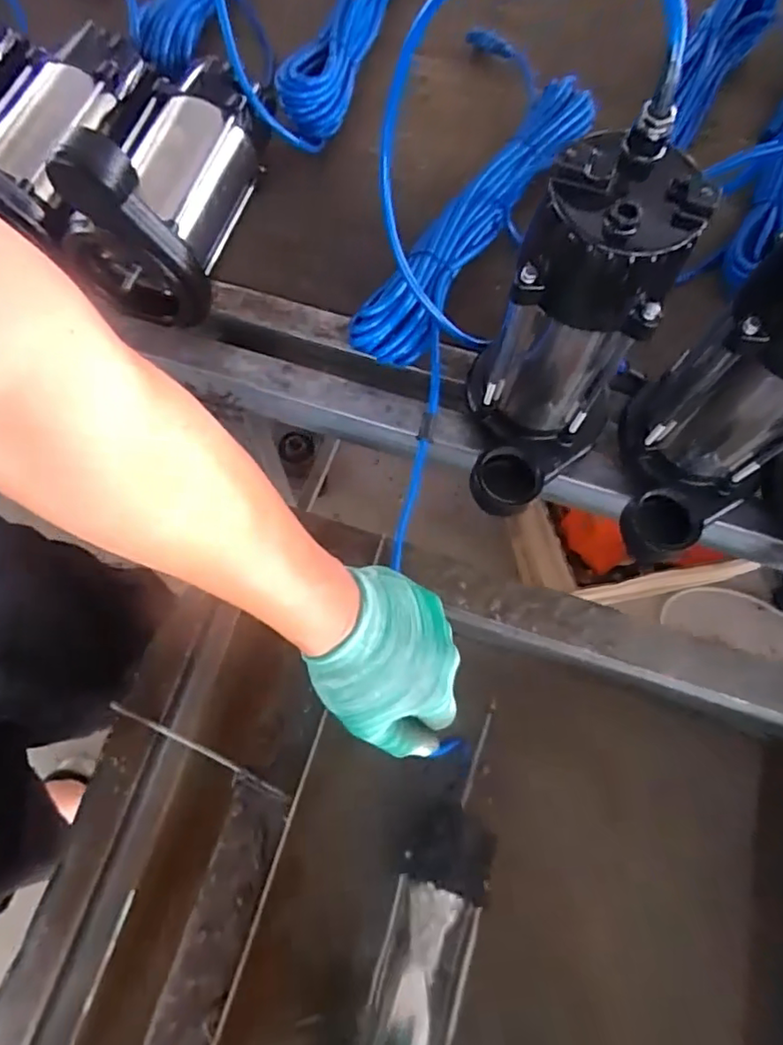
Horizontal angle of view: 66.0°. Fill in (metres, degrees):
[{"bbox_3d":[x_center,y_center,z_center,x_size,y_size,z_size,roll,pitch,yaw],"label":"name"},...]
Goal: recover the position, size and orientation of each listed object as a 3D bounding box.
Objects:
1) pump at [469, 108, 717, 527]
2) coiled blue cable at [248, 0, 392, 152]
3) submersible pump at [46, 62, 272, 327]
[{"bbox_3d":[0.110,-0.110,0.408,0.108,0.227,0.141,29,74,9],"label":"pump"},{"bbox_3d":[-0.041,-0.563,0.646,0.108,0.050,0.422,11,72,3],"label":"coiled blue cable"},{"bbox_3d":[-0.184,-0.317,0.520,0.100,0.154,0.229,14,72,4],"label":"submersible pump"}]

